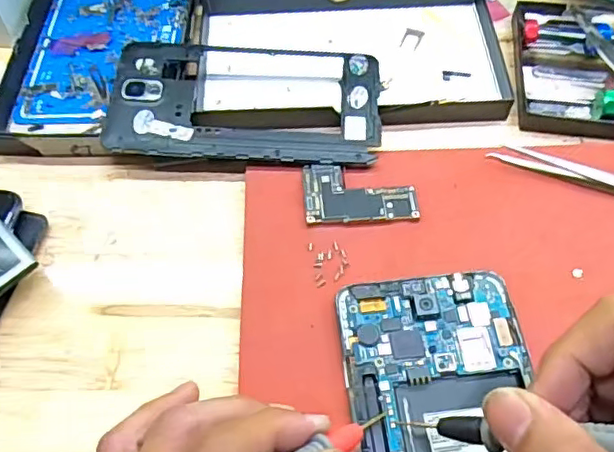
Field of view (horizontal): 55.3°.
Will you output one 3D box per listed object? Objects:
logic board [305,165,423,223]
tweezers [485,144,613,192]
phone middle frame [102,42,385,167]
[{"bbox_3d":[0.027,-0.017,0.297,0.056,0.004,0.034,-2,59,-1],"label":"logic board"},{"bbox_3d":[0.147,-0.025,0.301,0.102,0.005,0.013,18,61,11],"label":"tweezers"},{"bbox_3d":[-0.034,-0.069,0.322,0.145,0.008,0.076,3,65,0],"label":"phone middle frame"}]

